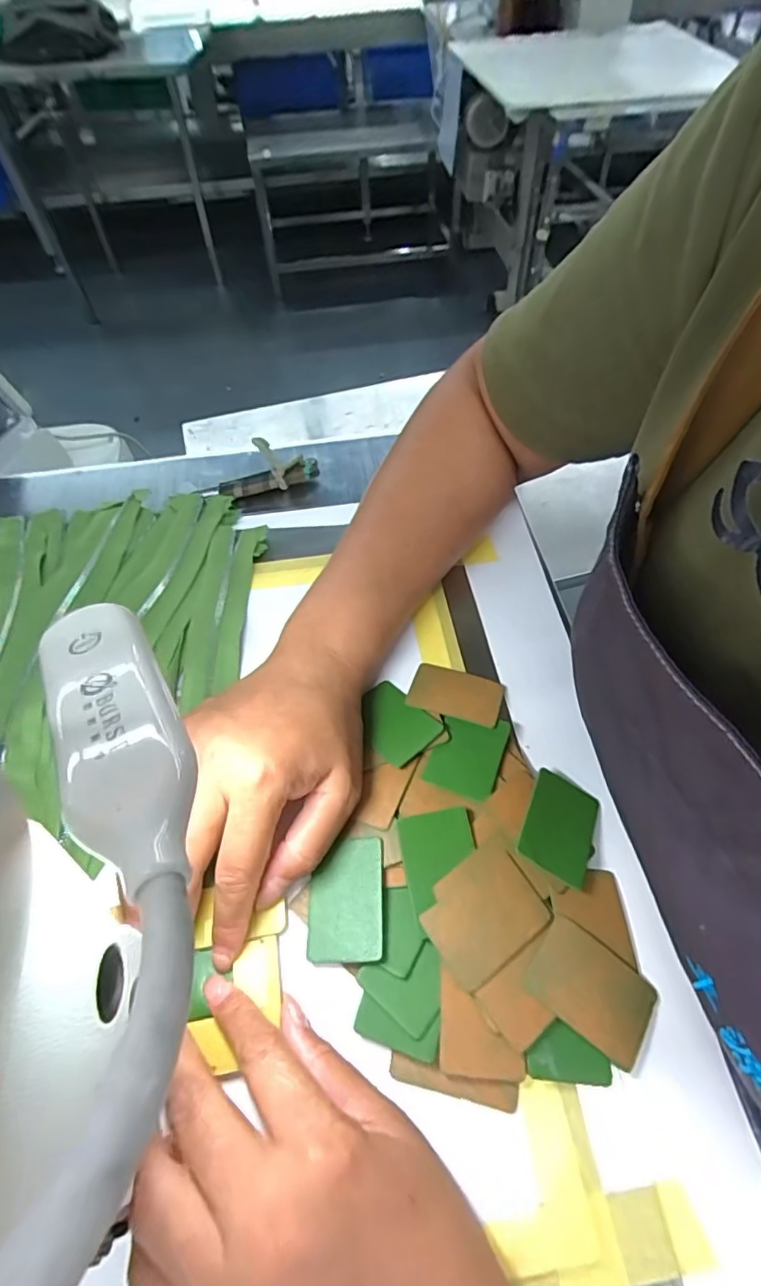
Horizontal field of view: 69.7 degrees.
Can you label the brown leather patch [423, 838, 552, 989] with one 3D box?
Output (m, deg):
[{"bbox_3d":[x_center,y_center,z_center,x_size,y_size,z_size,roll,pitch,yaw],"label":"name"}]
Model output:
[{"bbox_3d":[0.046,0.120,0.244,0.052,0.004,0.042,-29,68,-23],"label":"brown leather patch"}]

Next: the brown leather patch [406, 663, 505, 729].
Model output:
[{"bbox_3d":[0.043,0.029,0.315,0.051,0.008,0.034,16,58,12],"label":"brown leather patch"}]

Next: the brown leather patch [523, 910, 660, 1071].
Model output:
[{"bbox_3d":[0.090,0.147,0.233,0.050,0.008,0.036,31,63,21],"label":"brown leather patch"}]

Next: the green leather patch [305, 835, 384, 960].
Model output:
[{"bbox_3d":[-0.016,0.118,0.253,0.034,0.005,0.051,-1,56,1],"label":"green leather patch"}]

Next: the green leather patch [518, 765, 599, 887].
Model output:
[{"bbox_3d":[0.089,0.089,0.270,0.035,0.004,0.053,33,46,2],"label":"green leather patch"}]

